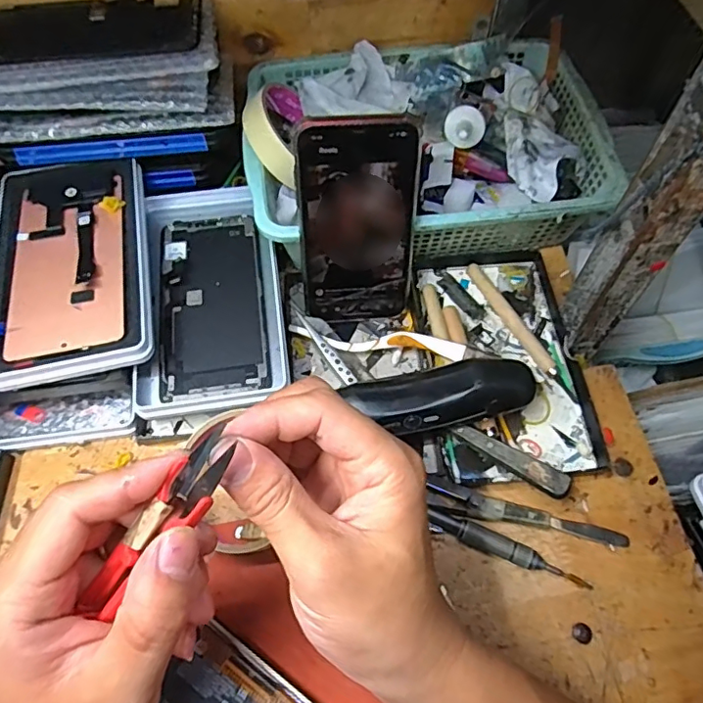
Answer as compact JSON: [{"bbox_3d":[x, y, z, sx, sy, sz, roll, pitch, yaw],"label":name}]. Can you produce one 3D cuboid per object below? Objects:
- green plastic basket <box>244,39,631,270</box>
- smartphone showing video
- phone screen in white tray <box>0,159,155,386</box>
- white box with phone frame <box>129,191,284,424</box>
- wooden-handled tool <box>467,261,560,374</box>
[{"bbox_3d":[0.058,-0.162,0.445,0.269,0.078,0.192,-6,62,-2],"label":"green plastic basket"},{"bbox_3d":[0.005,-0.080,0.365,0.076,0.147,0.005,-3,43,-4],"label":"smartphone showing video"},{"bbox_3d":[-0.193,-0.063,0.376,0.102,0.014,0.176,-13,62,-6],"label":"phone screen in white tray"},{"bbox_3d":[-0.102,-0.045,0.402,0.097,0.022,0.183,-6,62,-2],"label":"white box with phone frame"},{"bbox_3d":[0.121,-0.026,0.416,0.012,0.008,0.105,-24,64,-11],"label":"wooden-handled tool"}]

